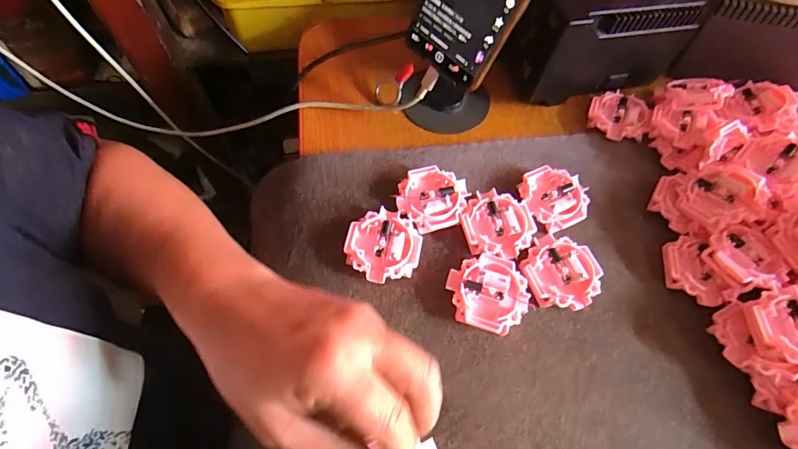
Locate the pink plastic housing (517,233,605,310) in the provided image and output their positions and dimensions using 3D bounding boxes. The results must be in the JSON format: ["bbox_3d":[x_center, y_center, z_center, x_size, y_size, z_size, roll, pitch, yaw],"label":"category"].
[{"bbox_3d":[0.115,0.034,0.299,0.054,0.014,0.053,1,64,-3],"label":"pink plastic housing"}]

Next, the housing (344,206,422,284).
[{"bbox_3d":[-0.011,0.016,0.301,0.051,0.014,0.052,8,63,0],"label":"housing"}]

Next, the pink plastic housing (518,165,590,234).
[{"bbox_3d":[0.122,-0.021,0.330,0.050,0.016,0.051,-27,68,-16],"label":"pink plastic housing"}]

